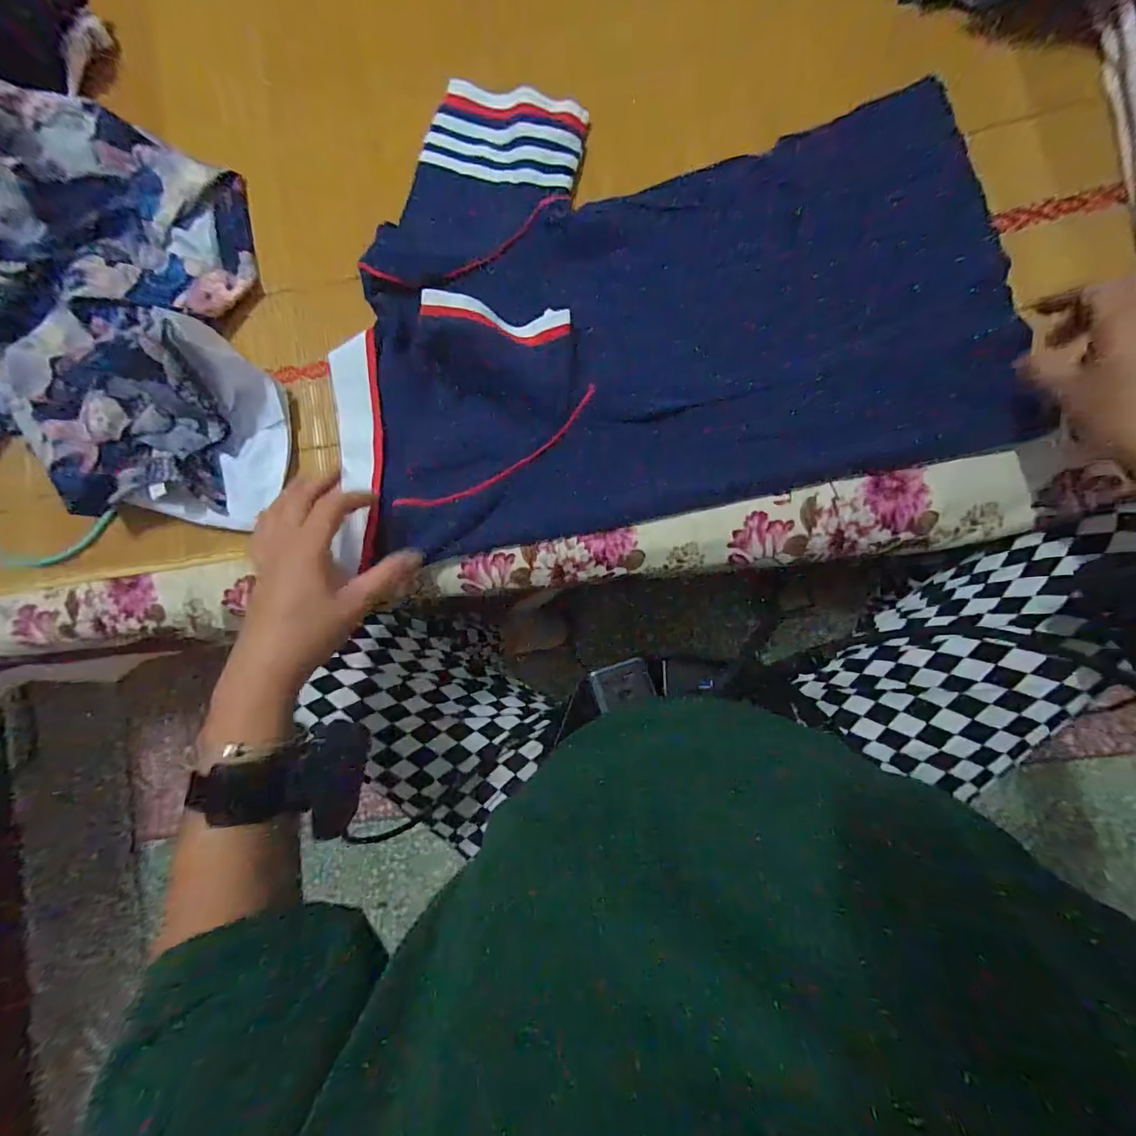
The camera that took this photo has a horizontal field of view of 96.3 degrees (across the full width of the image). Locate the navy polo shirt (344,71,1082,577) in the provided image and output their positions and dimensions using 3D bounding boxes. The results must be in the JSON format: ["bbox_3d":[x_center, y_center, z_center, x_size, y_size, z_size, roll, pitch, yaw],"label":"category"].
[{"bbox_3d":[0.055,-0.226,0.422,0.536,0.037,0.367,-10,87,5],"label":"navy polo shirt"}]

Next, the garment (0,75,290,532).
[{"bbox_3d":[-0.400,-0.240,0.448,0.221,0.074,0.421,-16,86,5],"label":"garment"}]

